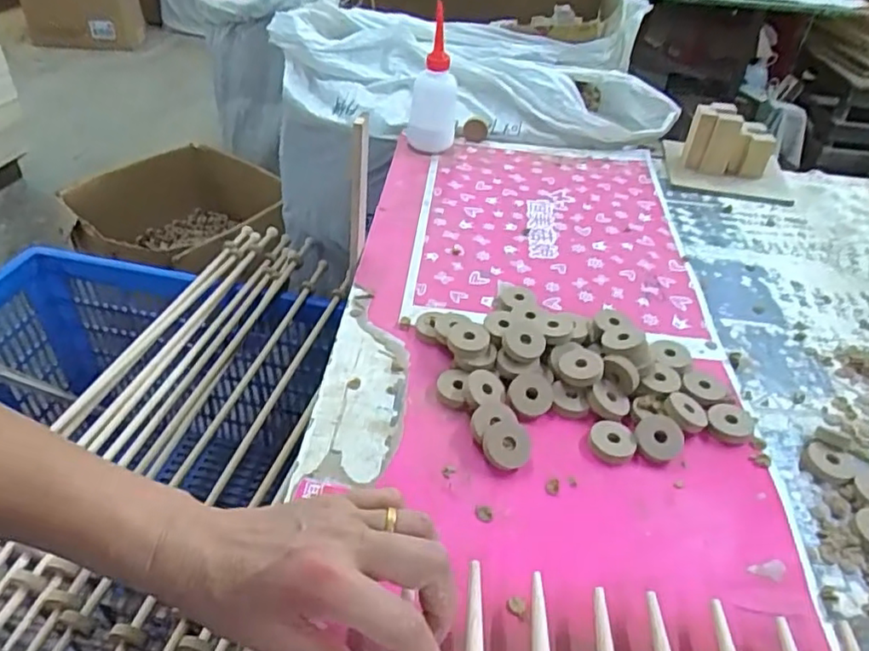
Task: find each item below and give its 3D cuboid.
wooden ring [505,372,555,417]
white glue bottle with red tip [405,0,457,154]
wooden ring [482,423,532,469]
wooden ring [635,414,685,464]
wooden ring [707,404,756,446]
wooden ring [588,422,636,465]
[{"bbox_3d":[0.076,0.057,0.494,0.036,0.012,0.036,5,53,-7],"label":"wooden ring"},{"bbox_3d":[-0.001,-0.307,0.790,0.068,0.166,0.089,5,41,0],"label":"white glue bottle with red tip"},{"bbox_3d":[0.052,0.088,0.453,0.034,0.005,0.033,-2,70,7],"label":"wooden ring"},{"bbox_3d":[0.171,0.086,0.471,0.035,0.007,0.036,-1,62,2],"label":"wooden ring"},{"bbox_3d":[0.234,0.077,0.492,0.033,0.009,0.040,28,46,24],"label":"wooden ring"},{"bbox_3d":[0.135,0.088,0.470,0.034,0.007,0.034,3,41,-3],"label":"wooden ring"}]

